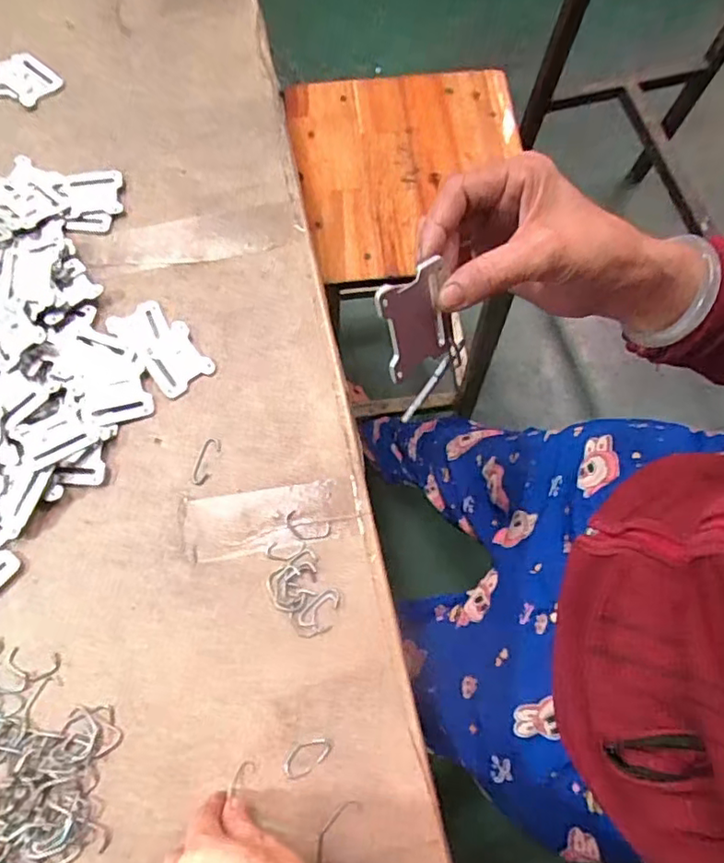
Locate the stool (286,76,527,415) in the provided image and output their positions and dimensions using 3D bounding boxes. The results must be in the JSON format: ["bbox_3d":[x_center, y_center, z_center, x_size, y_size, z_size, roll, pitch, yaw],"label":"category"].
[{"bbox_3d":[0.063,-0.251,0.956,0.285,0.490,0.295,-10,74,-5],"label":"stool"}]

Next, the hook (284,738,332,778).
[{"bbox_3d":[-0.037,0.214,0.393,0.034,0.004,0.019,-40,78,-12],"label":"hook"}]

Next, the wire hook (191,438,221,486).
[{"bbox_3d":[-0.120,0.023,0.455,0.015,0.004,0.037,14,73,3],"label":"wire hook"}]

